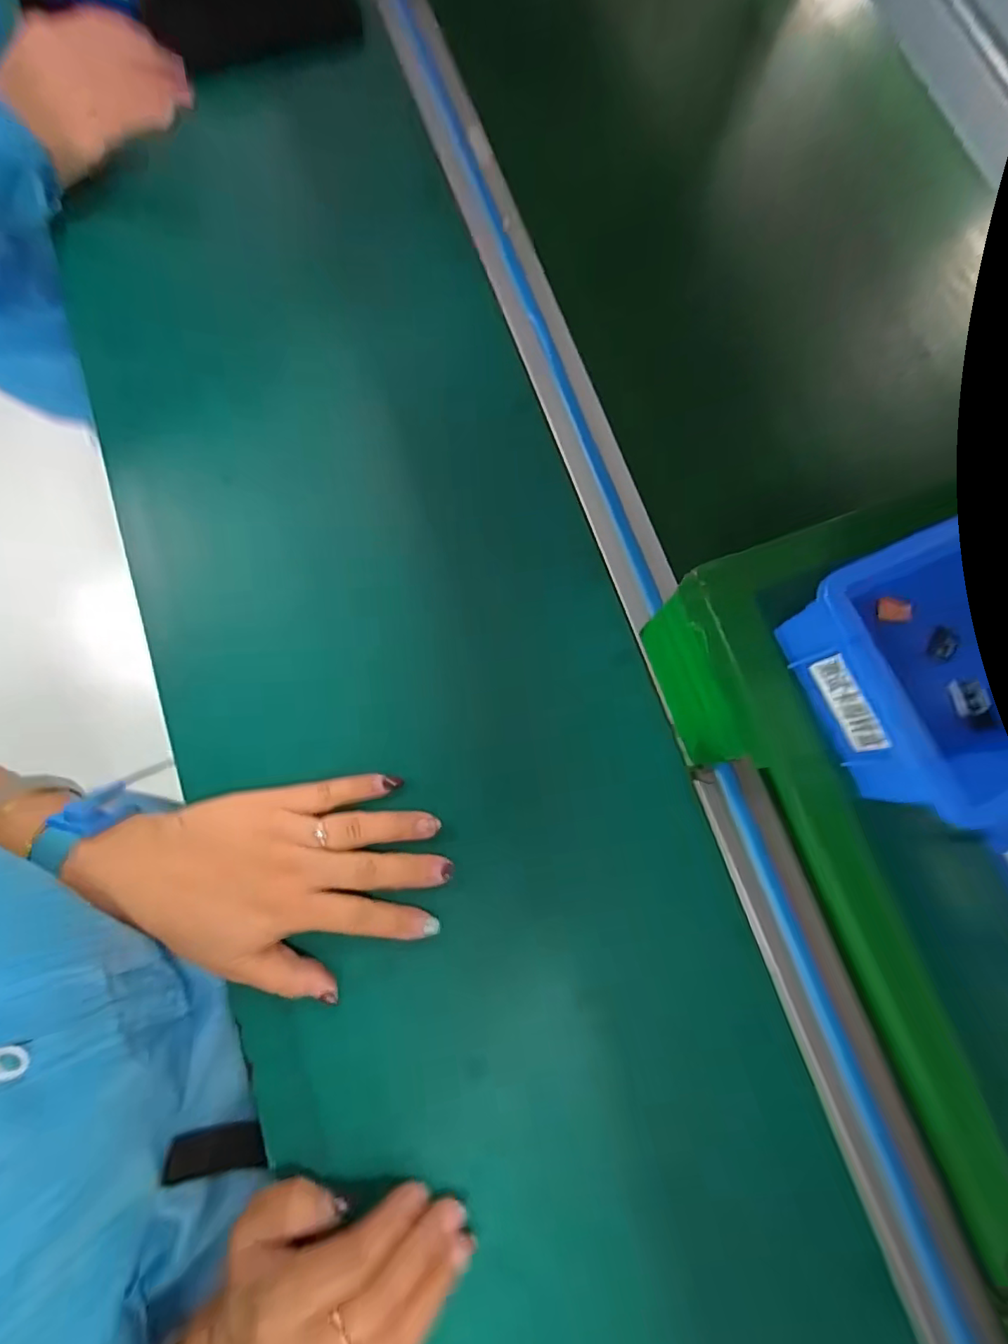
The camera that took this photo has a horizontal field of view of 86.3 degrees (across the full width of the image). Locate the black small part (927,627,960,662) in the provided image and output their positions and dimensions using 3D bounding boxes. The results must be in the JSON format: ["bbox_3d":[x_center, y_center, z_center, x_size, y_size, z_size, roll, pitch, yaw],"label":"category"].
[{"bbox_3d":[0.197,-0.012,0.240,0.011,0.004,0.016,33,80,5],"label":"black small part"}]

